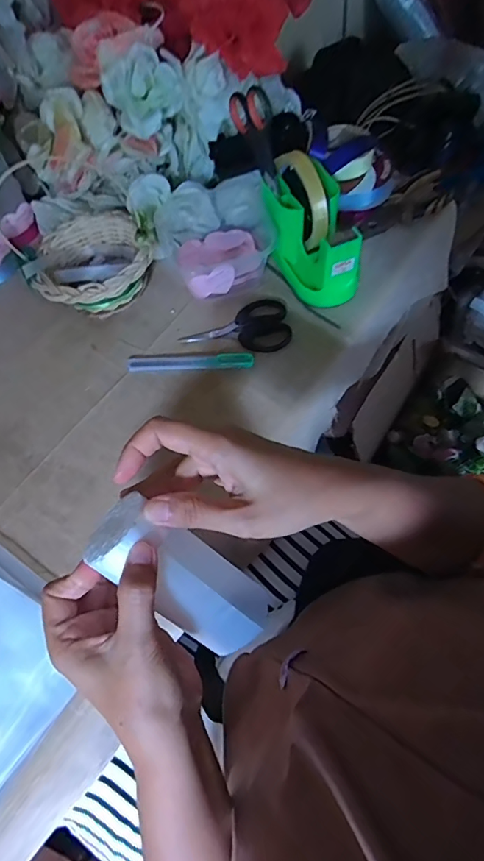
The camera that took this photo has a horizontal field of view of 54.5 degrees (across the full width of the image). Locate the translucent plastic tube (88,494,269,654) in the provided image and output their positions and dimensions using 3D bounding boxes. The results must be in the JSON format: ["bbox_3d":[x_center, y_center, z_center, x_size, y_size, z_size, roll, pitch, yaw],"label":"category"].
[{"bbox_3d":[-0.035,0.093,0.291,0.118,0.043,0.047,43,68,-14],"label":"translucent plastic tube"}]

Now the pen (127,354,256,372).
[{"bbox_3d":[-0.053,-0.071,0.478,0.129,0.010,0.020,1,62,4],"label":"pen"}]

